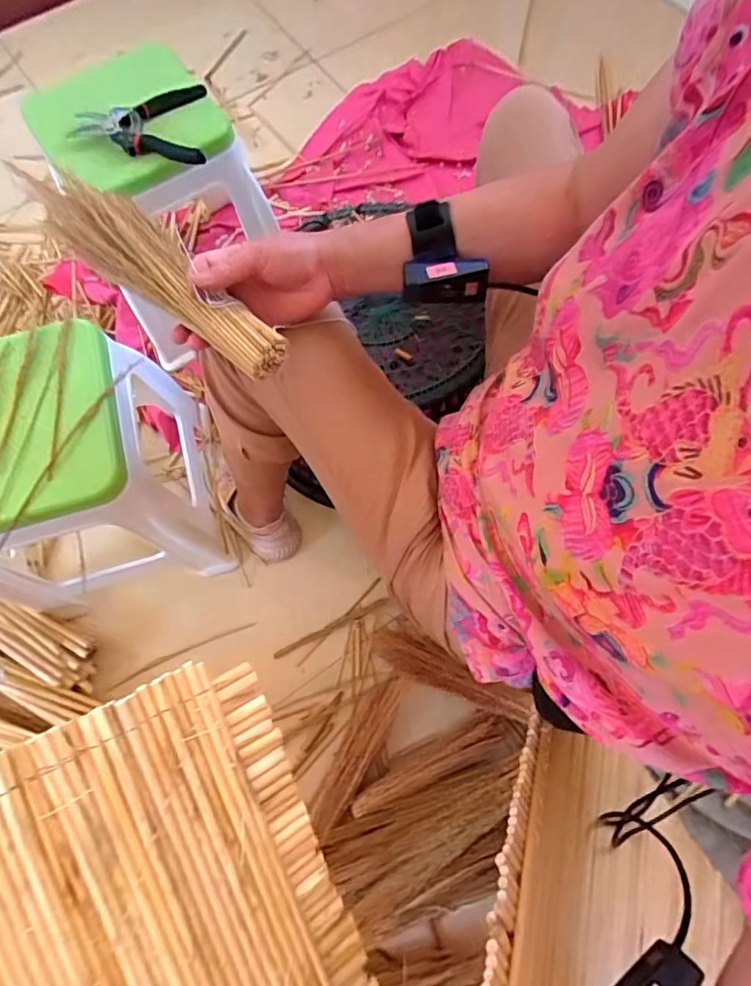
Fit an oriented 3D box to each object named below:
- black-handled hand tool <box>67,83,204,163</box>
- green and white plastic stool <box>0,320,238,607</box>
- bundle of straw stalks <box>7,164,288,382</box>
[{"bbox_3d":[-0.324,-0.504,0.703,0.171,0.035,0.114,-4,71,-1],"label":"black-handled hand tool"},{"bbox_3d":[-0.405,-0.028,0.723,0.277,0.314,0.283,-14,71,-5],"label":"green and white plastic stool"},{"bbox_3d":[-0.197,-0.203,0.447,0.297,0.037,0.067,38,75,9],"label":"bundle of straw stalks"}]

